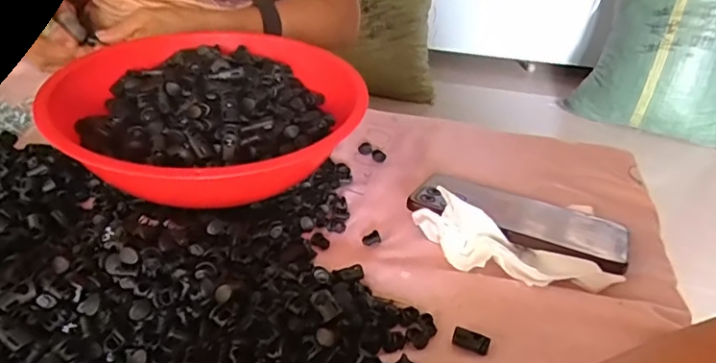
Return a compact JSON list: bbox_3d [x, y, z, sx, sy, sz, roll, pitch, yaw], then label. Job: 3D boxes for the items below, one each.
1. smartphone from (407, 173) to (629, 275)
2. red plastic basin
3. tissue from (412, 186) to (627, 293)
[{"bbox_3d":[0.124,0.026,0.418,0.162,0.015,0.080,19,26,21],"label":"smartphone"},{"bbox_3d":[-0.131,-0.071,0.450,0.233,0.058,0.233,2,36,-1],"label":"red plastic basin"},{"bbox_3d":[0.106,0.048,0.370,0.139,0.042,0.036,18,38,21],"label":"tissue"}]

